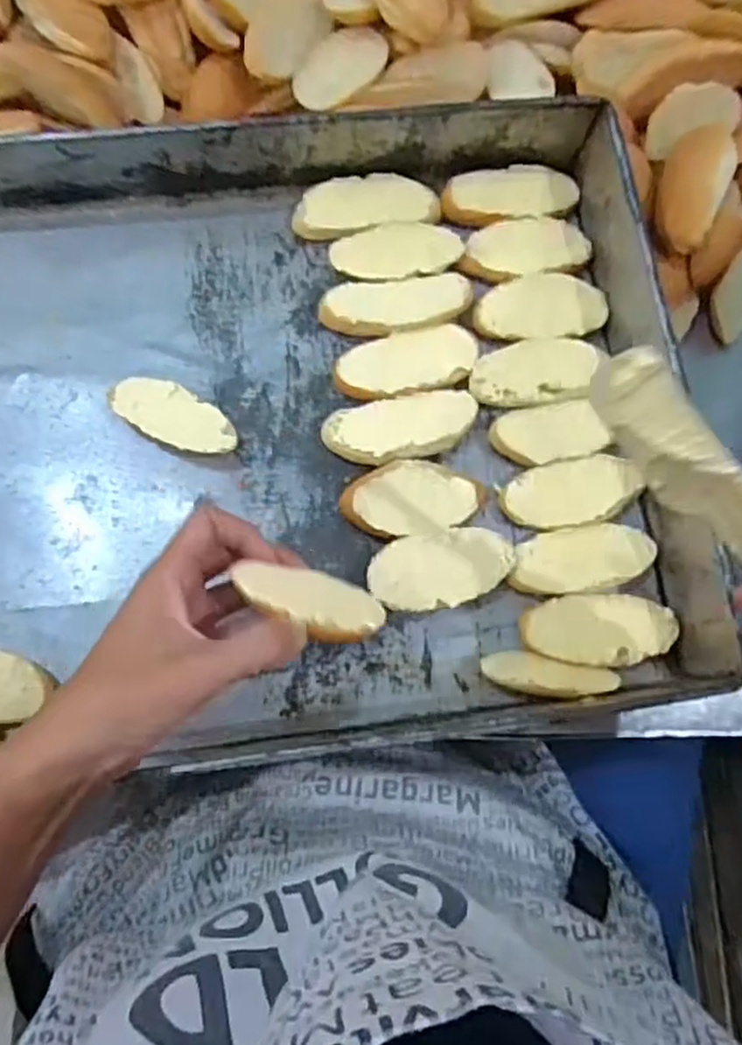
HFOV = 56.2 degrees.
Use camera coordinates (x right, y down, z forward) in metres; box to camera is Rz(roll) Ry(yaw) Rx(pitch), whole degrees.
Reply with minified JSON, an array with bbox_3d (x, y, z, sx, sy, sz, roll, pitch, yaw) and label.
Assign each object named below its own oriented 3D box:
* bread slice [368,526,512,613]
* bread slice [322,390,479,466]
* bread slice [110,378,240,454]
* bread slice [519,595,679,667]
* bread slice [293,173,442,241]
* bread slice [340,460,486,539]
[{"bbox_3d":[0.042,0.028,0.414,0.084,0.018,0.043,-10,79,-6],"label":"bread slice"},{"bbox_3d":[0.020,-0.059,0.429,0.095,0.011,0.040,-13,83,-3],"label":"bread slice"},{"bbox_3d":[-0.118,-0.063,0.424,0.079,0.020,0.034,31,78,3],"label":"bread slice"},{"bbox_3d":[0.136,0.064,0.413,0.090,0.012,0.040,0,78,-4],"label":"bread slice"},{"bbox_3d":[-0.003,-0.209,0.461,0.095,0.016,0.040,-9,79,-5],"label":"bread slice"},{"bbox_3d":[0.026,-0.015,0.420,0.084,0.019,0.045,-8,79,-5],"label":"bread slice"}]

